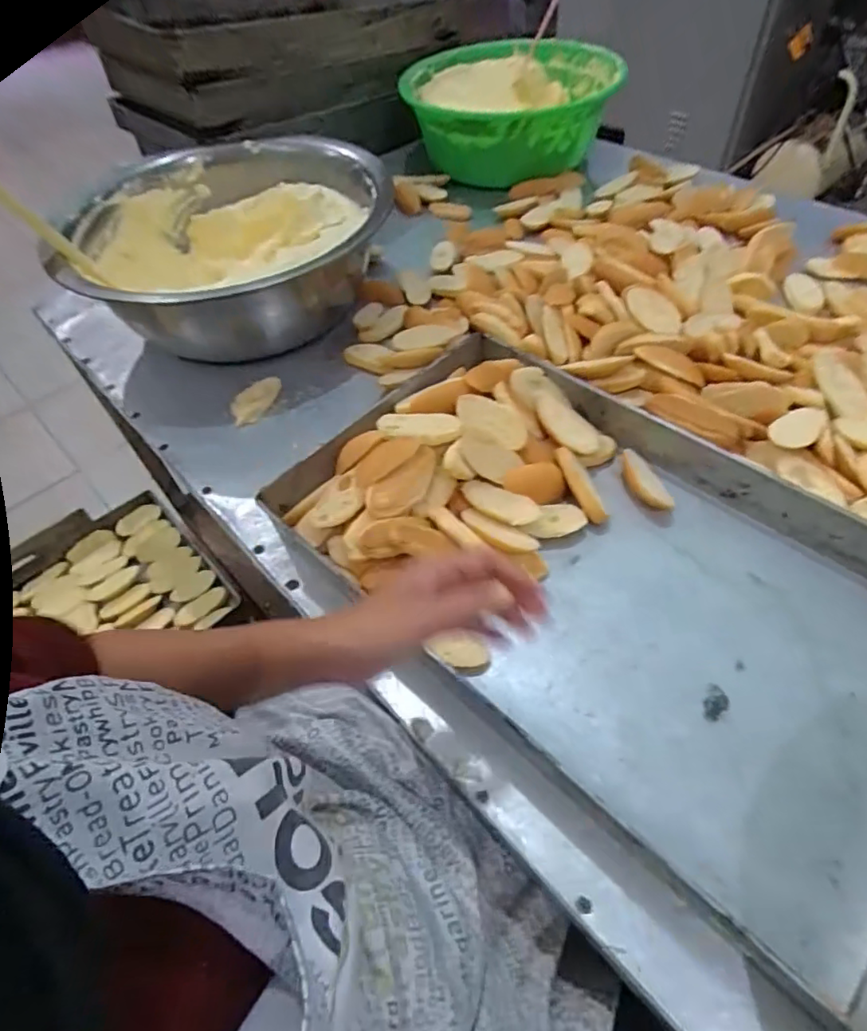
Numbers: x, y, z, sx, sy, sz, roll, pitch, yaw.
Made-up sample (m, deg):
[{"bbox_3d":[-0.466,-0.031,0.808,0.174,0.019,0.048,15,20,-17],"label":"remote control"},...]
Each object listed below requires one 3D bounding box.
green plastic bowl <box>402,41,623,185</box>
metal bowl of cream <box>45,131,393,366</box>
[{"bbox_3d":[0.146,-0.787,1.126,0.398,0.156,0.387,-2,53,3],"label":"green plastic bowl"},{"bbox_3d":[-0.321,-0.419,0.888,0.472,0.174,0.488,-2,53,3],"label":"metal bowl of cream"}]

